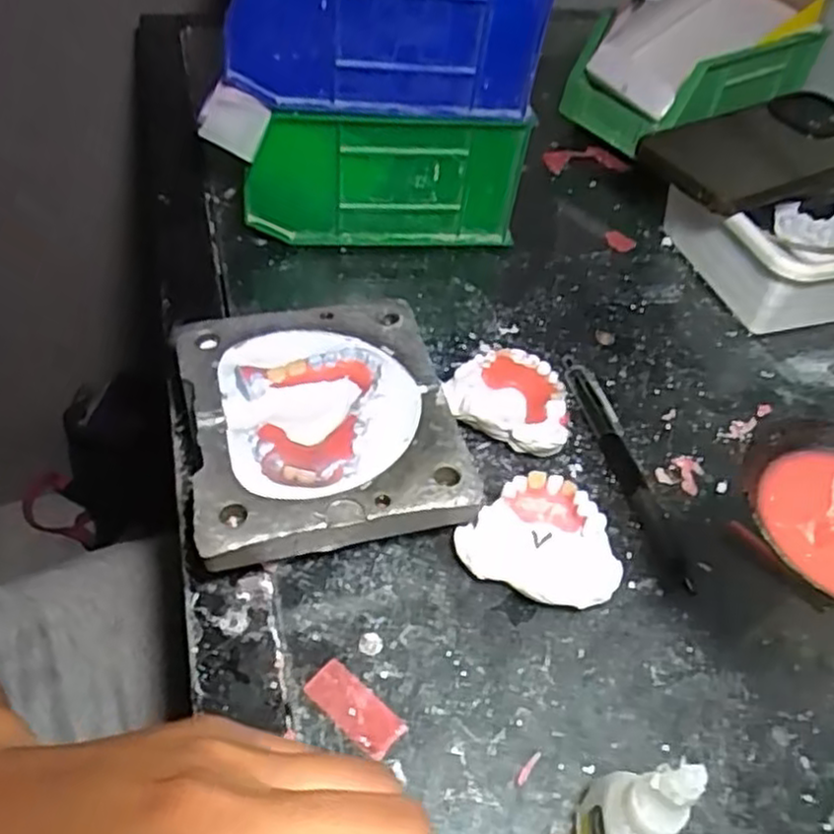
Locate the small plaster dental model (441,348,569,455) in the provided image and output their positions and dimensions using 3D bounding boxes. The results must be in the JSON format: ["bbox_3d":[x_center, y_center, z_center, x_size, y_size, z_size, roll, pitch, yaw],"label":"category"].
[{"bbox_3d":[0.045,-0.010,0.374,0.059,0.027,0.057,11,49,5],"label":"small plaster dental model"}]

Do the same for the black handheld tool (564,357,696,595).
[{"bbox_3d":[0.102,0.021,0.366,0.016,0.012,0.138,-9,51,-12],"label":"black handheld tool"}]

